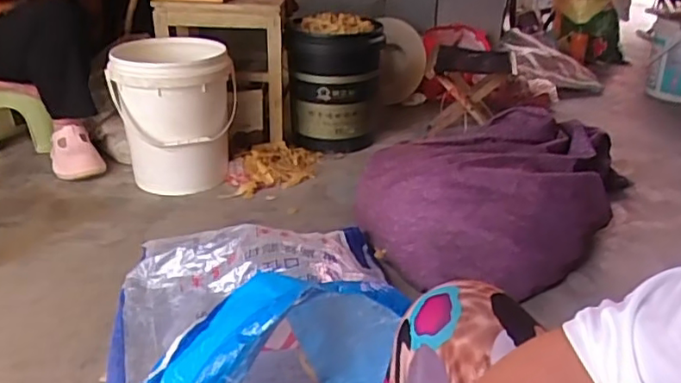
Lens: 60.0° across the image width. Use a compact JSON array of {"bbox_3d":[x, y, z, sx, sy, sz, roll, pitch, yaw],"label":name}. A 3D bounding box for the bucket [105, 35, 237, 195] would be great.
[{"bbox_3d":[-0.427,-0.193,1.552,0.292,0.351,0.278,-3,26,-11],"label":"bucket"}]

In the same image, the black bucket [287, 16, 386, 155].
[{"bbox_3d":[-0.018,-0.333,1.816,0.276,0.374,0.276,0,26,-1],"label":"black bucket"}]

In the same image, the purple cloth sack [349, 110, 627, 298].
[{"bbox_3d":[0.342,-0.017,1.330,0.455,0.213,0.609,20,32,34],"label":"purple cloth sack"}]

